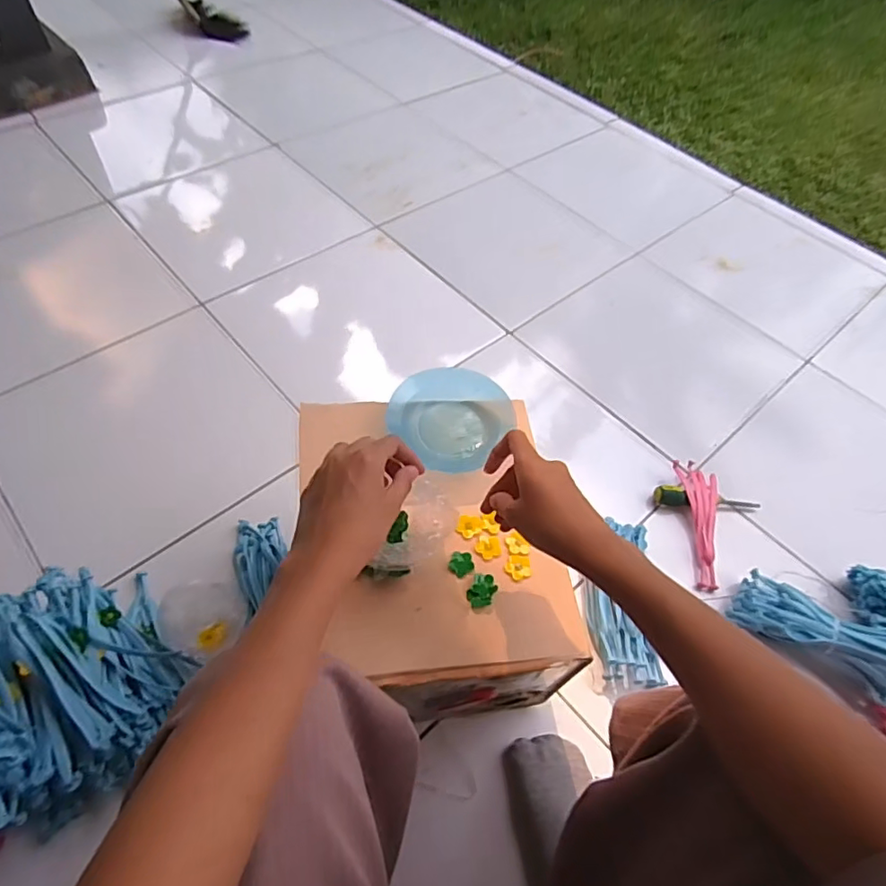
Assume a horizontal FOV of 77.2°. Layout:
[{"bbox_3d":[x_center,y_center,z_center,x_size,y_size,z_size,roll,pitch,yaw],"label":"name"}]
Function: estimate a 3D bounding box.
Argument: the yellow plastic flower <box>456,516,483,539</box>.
[{"bbox_3d":[0.025,0.079,0.525,0.023,0.004,0.023,5,55,-2],"label":"yellow plastic flower"}]

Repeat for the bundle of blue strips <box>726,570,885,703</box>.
[{"bbox_3d":[0.483,0.241,0.702,0.211,0.060,0.081,24,56,27],"label":"bundle of blue strips"}]

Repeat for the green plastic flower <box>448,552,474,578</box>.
[{"bbox_3d":[0.017,0.110,0.505,0.022,0.007,0.024,2,56,-3],"label":"green plastic flower"}]

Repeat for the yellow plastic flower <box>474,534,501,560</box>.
[{"bbox_3d":[0.042,0.097,0.515,0.023,0.004,0.022,2,56,-3],"label":"yellow plastic flower"}]

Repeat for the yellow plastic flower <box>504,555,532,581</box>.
[{"bbox_3d":[0.069,0.113,0.506,0.023,0.004,0.025,2,56,-3],"label":"yellow plastic flower"}]

